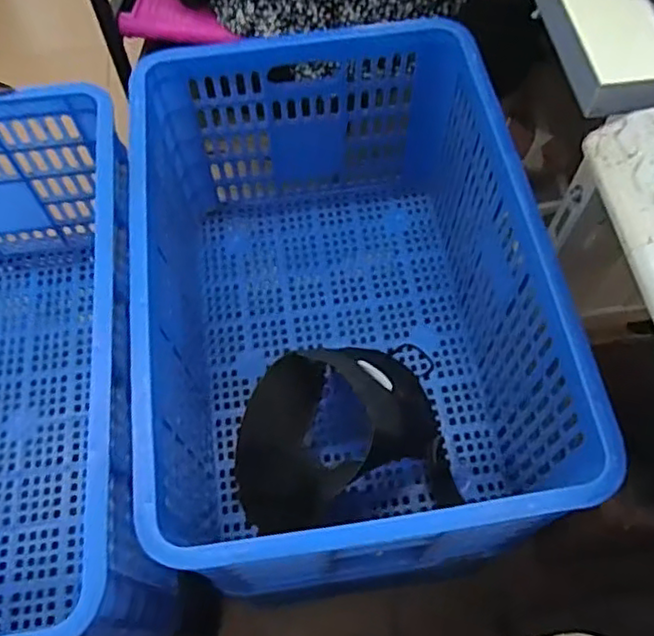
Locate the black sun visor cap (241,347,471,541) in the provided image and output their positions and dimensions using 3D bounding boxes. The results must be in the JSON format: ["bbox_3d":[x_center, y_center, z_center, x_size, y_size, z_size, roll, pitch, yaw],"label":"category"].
[{"bbox_3d":[0.016,0.129,0.758,0.255,0.186,0.170,-11,64,-6],"label":"black sun visor cap"}]

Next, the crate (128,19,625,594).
[{"bbox_3d":[0.009,-0.027,0.777,0.406,0.302,0.599,-7,64,-4],"label":"crate"}]

